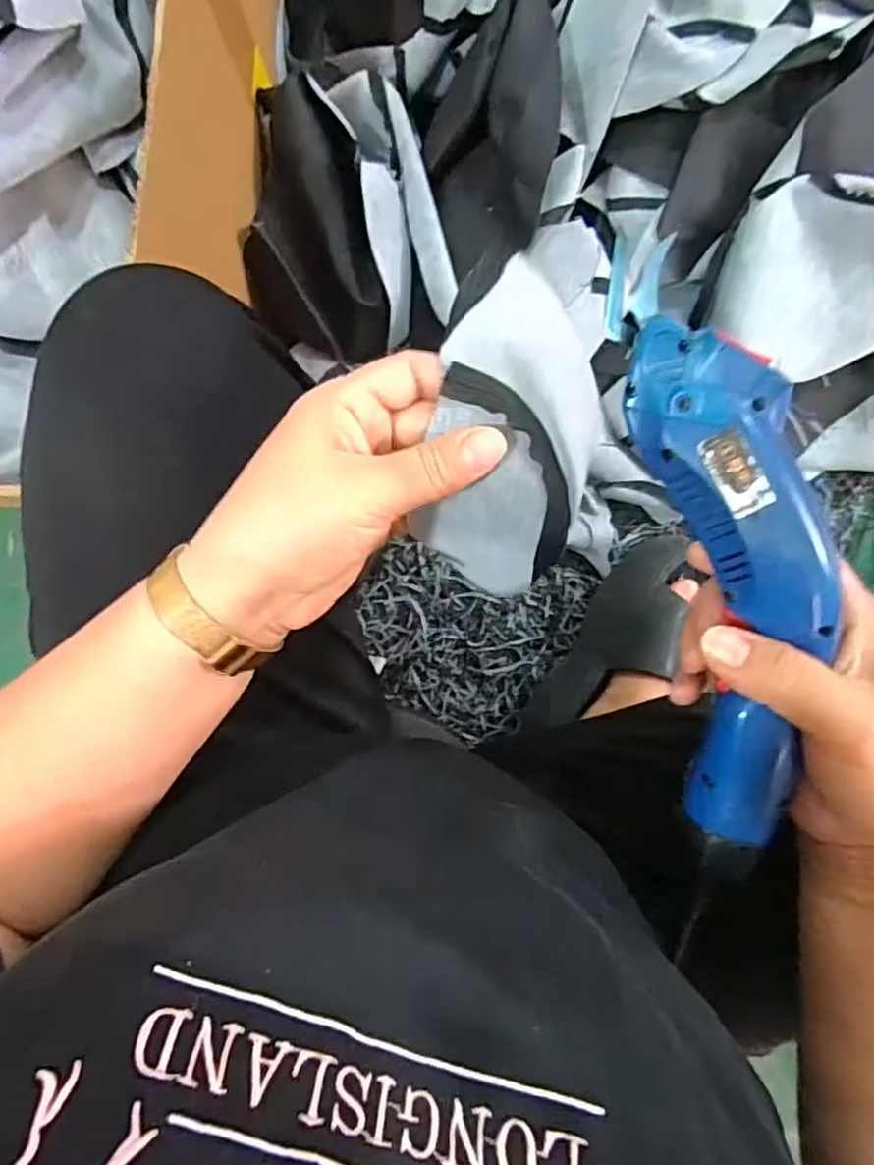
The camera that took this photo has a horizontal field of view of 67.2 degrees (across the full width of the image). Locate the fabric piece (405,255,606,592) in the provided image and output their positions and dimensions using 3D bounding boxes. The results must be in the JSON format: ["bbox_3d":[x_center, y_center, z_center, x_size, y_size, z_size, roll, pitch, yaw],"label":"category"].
[{"bbox_3d":[0.032,-0.072,0.286,0.066,0.075,0.140,6,81,6],"label":"fabric piece"}]

